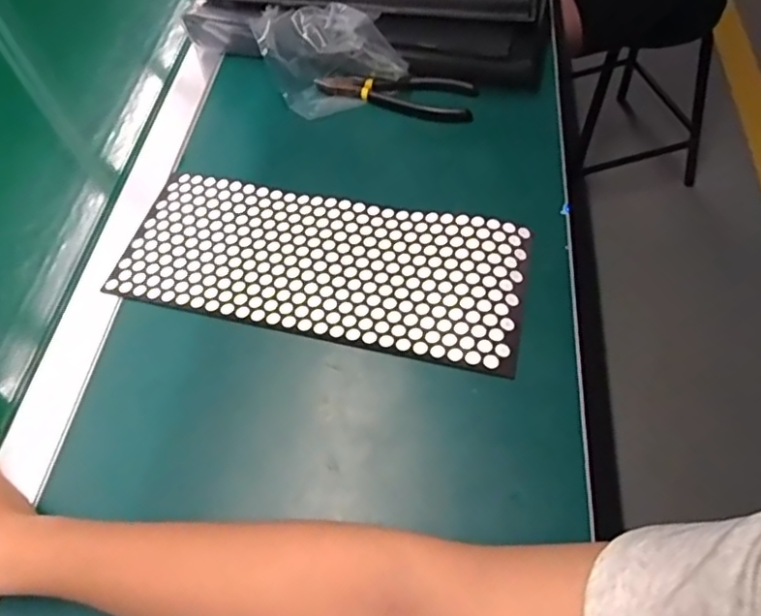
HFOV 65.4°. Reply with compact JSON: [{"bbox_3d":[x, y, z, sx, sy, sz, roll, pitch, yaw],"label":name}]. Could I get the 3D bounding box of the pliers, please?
[{"bbox_3d":[0.013,-0.203,0.568,0.151,0.014,0.052,10,59,10],"label":"pliers"}]

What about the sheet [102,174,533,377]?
[{"bbox_3d":[-0.047,-0.036,0.469,0.314,0.006,0.131,11,60,12],"label":"sheet"}]

